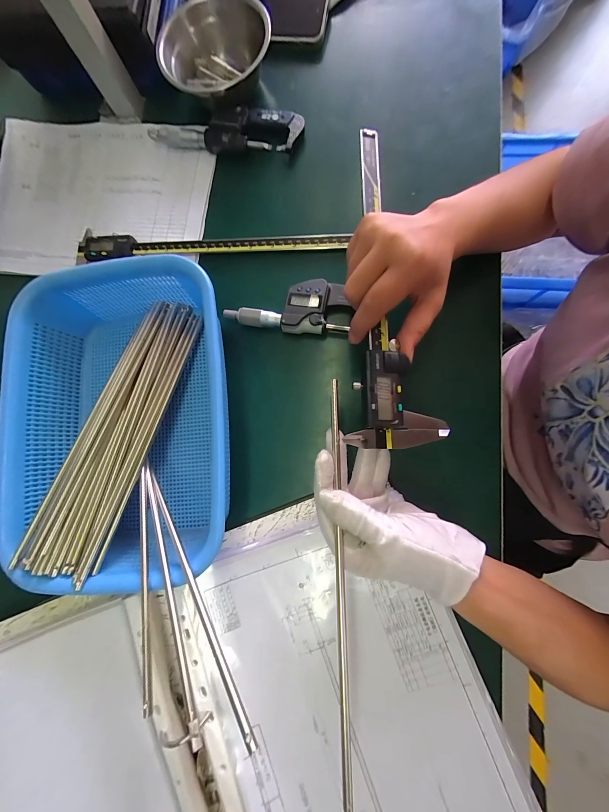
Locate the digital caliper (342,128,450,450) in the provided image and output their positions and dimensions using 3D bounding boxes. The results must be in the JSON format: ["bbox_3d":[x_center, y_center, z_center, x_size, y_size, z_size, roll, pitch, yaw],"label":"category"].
[{"bbox_3d":[0.066,-0.106,0.243,0.066,0.012,0.274,-2,79,1],"label":"digital caliper"}]

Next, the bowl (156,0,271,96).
[{"bbox_3d":[-0.105,-0.417,0.358,0.126,0.062,0.126,-1,81,6],"label":"bowl"}]

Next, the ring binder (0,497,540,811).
[{"bbox_3d":[-0.146,0.329,0.263,0.613,0.057,0.334,-23,80,2],"label":"ring binder"}]

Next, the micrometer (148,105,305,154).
[{"bbox_3d":[-0.095,-0.337,0.366,0.183,0.029,0.050,7,82,7],"label":"micrometer"}]

